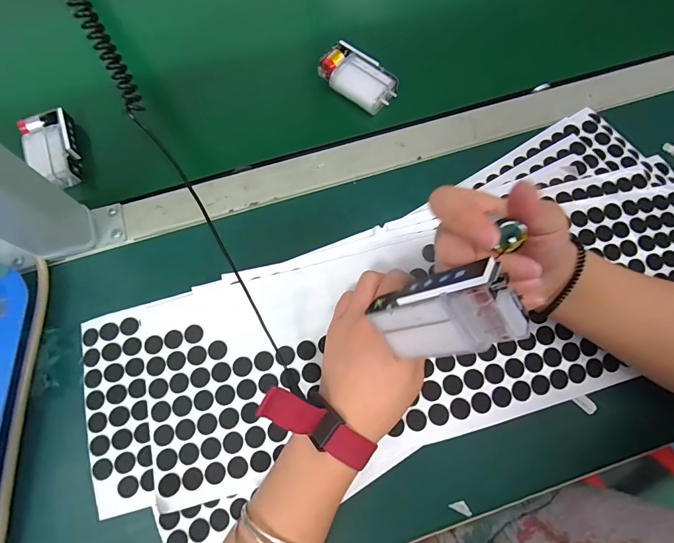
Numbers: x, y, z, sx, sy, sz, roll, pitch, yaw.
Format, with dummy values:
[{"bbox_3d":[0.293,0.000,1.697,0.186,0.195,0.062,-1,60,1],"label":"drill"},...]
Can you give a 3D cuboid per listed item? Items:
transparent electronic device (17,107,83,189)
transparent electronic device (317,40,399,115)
[{"bbox_3d":[-0.270,-0.114,0.350,0.043,0.018,0.075,-19,74,-6],"label":"transparent electronic device"},{"bbox_3d":[0.021,-0.197,0.374,0.080,0.015,0.046,39,77,11],"label":"transparent electronic device"}]

